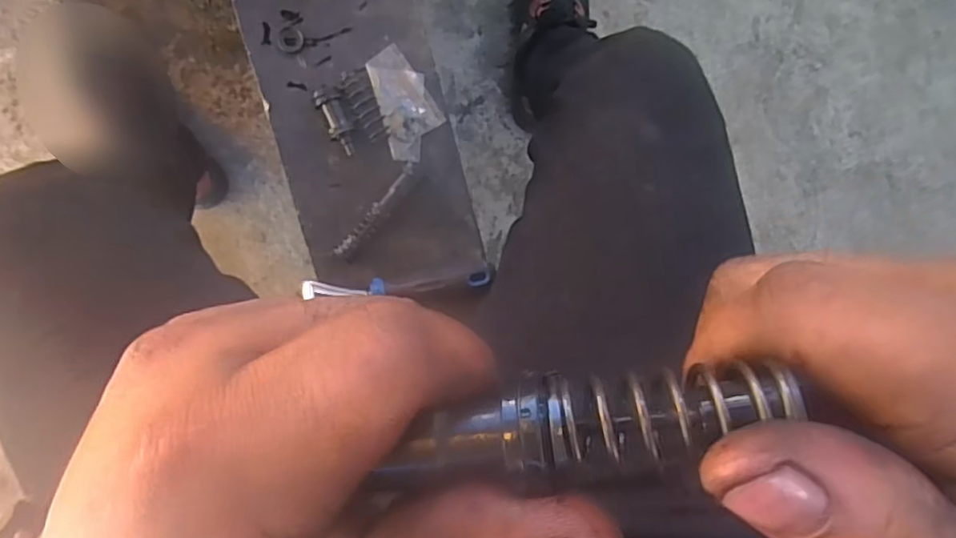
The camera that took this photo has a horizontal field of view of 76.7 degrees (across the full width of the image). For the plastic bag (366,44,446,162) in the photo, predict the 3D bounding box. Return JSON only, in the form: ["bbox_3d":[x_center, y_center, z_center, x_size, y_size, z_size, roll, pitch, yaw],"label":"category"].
[{"bbox_3d":[-0.055,-0.128,0.468,0.044,0.007,0.083,-16,95,-6],"label":"plastic bag"}]

